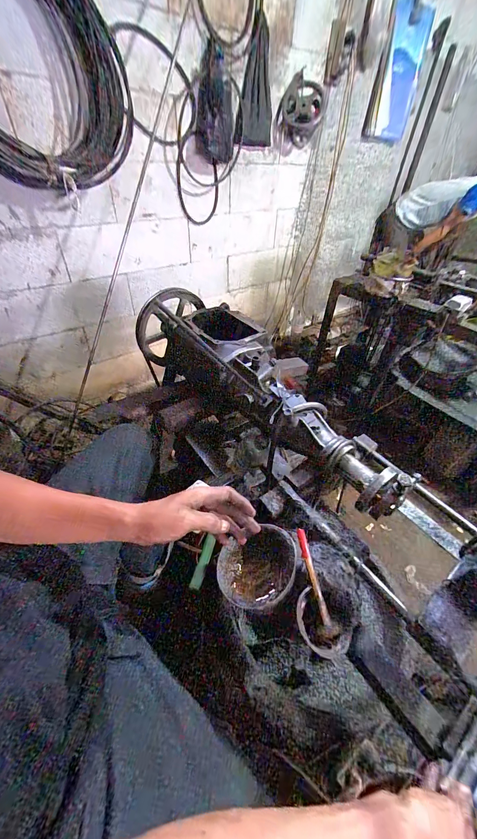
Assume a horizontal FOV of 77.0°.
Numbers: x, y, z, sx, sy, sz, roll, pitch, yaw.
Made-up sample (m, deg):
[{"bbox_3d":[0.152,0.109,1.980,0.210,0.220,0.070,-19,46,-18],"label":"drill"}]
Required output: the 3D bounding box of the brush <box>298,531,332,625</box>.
[{"bbox_3d":[0.108,0.227,0.423,0.017,0.151,0.018,-23,10,-28],"label":"brush"}]

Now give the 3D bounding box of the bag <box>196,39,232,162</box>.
[{"bbox_3d":[-0.109,-1.417,1.385,0.173,0.336,0.165,1,42,-6],"label":"bag"}]

